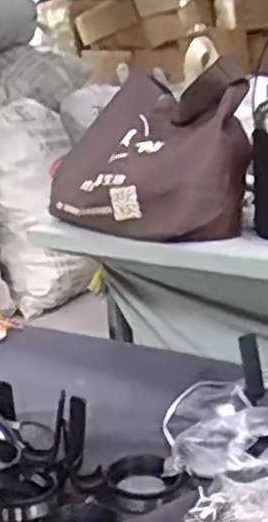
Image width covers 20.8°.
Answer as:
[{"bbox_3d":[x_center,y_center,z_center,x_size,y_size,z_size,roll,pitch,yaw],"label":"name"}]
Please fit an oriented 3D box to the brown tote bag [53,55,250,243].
[{"bbox_3d":[0.020,-0.123,0.985,0.176,0.221,0.268,-14,16,-31],"label":"brown tote bag"}]

